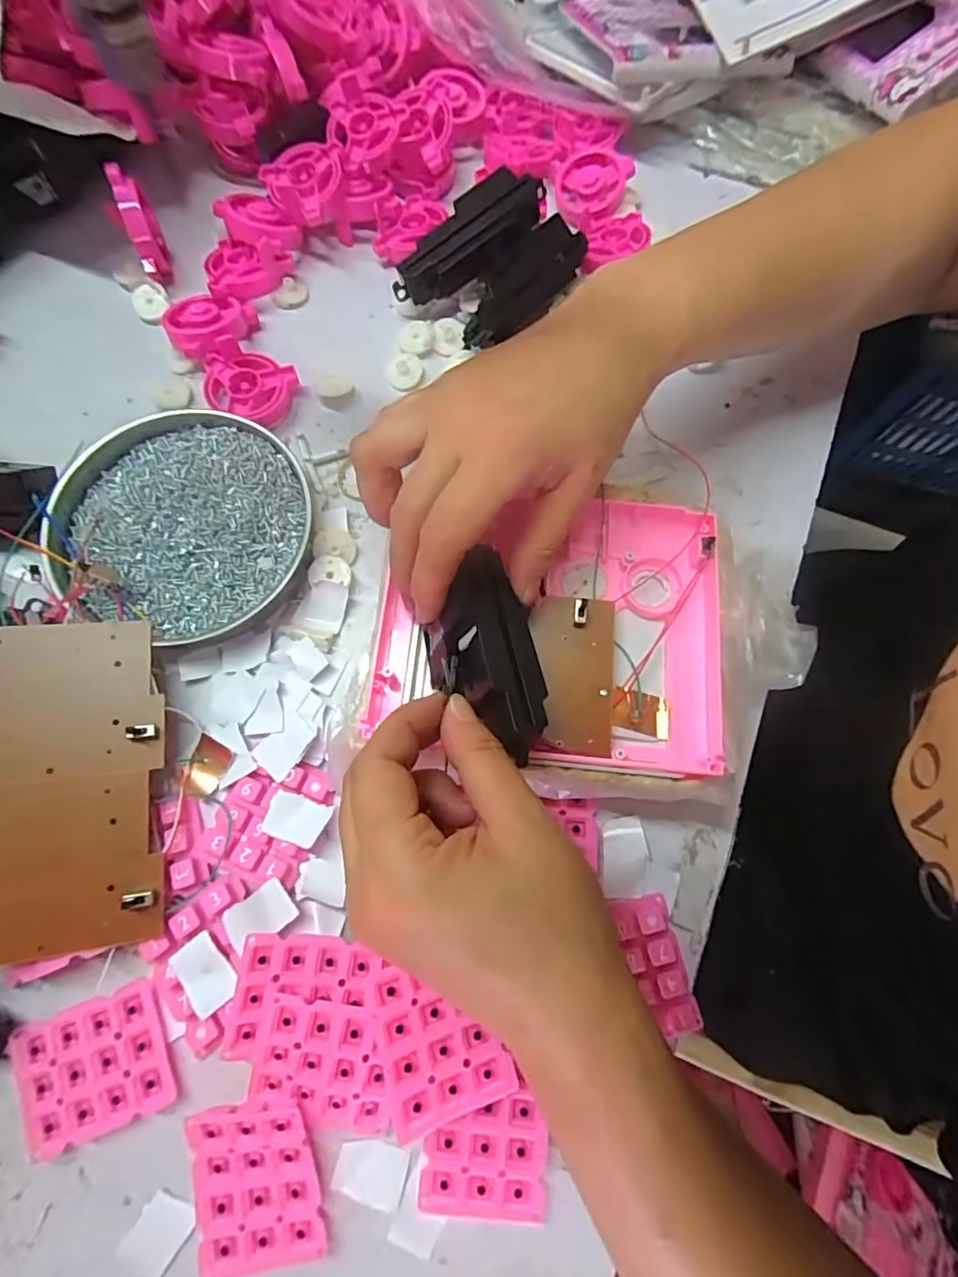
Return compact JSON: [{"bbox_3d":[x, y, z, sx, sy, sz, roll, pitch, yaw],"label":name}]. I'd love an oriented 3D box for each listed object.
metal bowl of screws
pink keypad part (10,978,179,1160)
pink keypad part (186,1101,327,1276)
[{"bbox_3d":[-0.164,-0.065,0.308,0.123,0.021,0.127,0,74,0],"label":"metal bowl of screws"},{"bbox_3d":[-0.163,0.181,0.237,0.060,0.010,0.050,-19,75,-5],"label":"pink keypad part"},{"bbox_3d":[-0.090,0.219,0.223,0.048,0.004,0.059,-10,84,0],"label":"pink keypad part"}]

